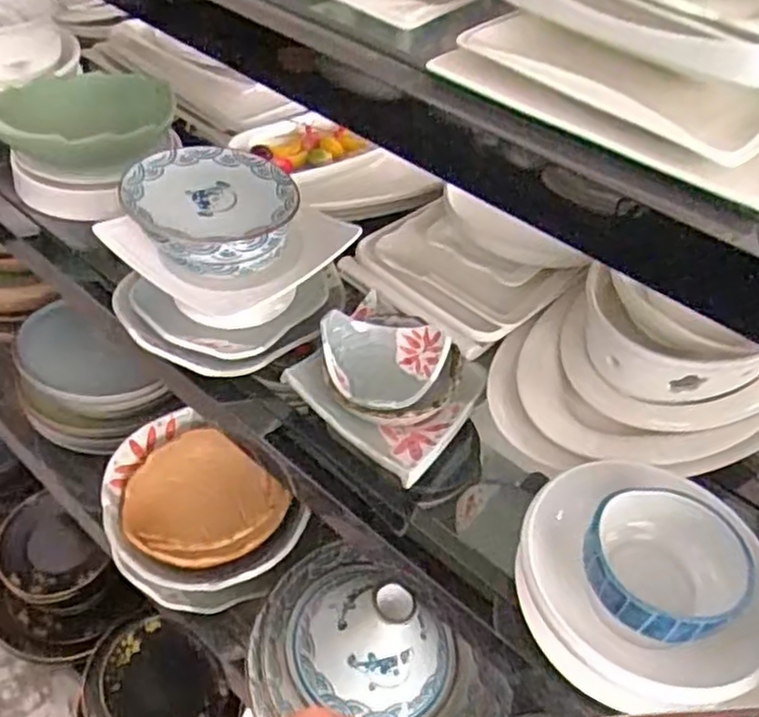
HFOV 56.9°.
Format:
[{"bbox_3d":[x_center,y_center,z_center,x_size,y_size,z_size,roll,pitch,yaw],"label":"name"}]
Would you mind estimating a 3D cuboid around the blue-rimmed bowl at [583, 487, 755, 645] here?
[{"bbox_3d":[0.211,0.166,0.543,0.106,0.065,0.111,4,45,-4],"label":"blue-rimmed bowl"}]

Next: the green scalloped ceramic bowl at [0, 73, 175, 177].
[{"bbox_3d":[-0.382,-0.296,0.882,0.232,0.087,0.135,4,45,-4],"label":"green scalloped ceramic bowl"}]

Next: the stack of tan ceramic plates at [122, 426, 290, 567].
[{"bbox_3d":[-0.233,0.186,0.904,0.185,0.055,0.196,-29,50,-25],"label":"stack of tan ceramic plates"}]

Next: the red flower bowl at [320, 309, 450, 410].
[{"bbox_3d":[0.005,0.002,0.683,0.107,0.056,0.114,4,45,-4],"label":"red flower bowl"}]

